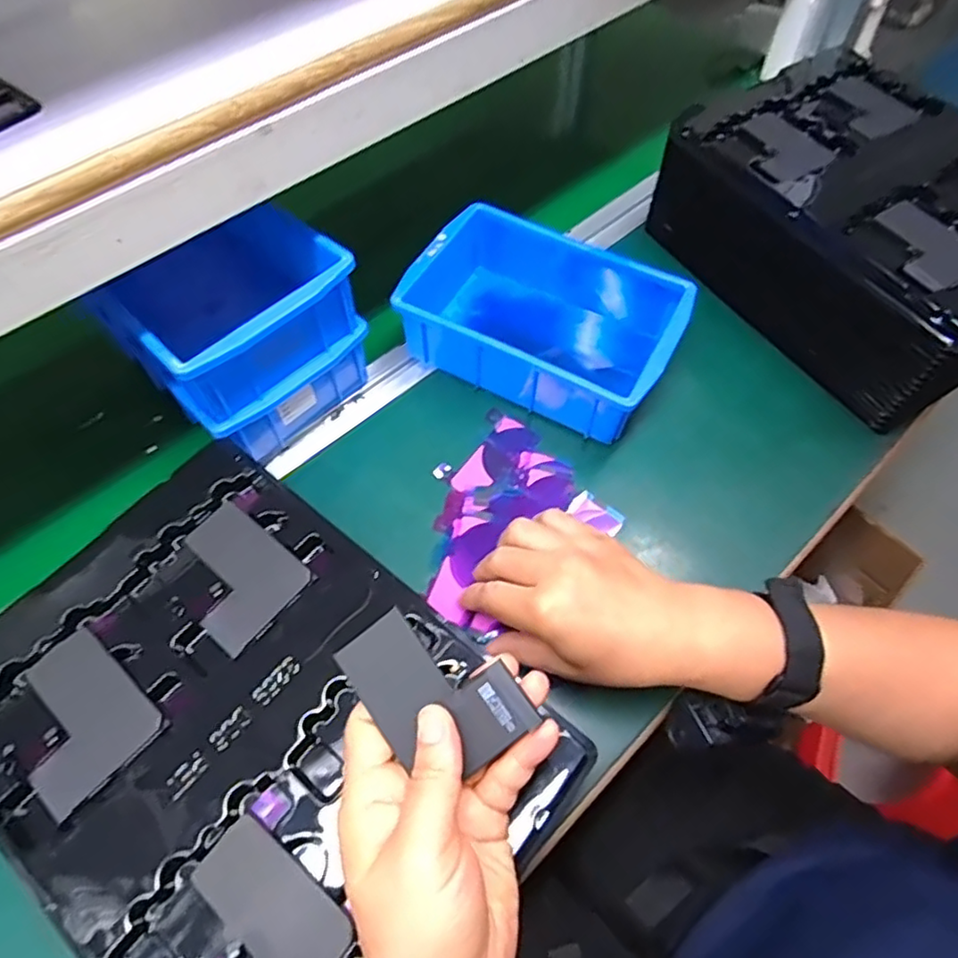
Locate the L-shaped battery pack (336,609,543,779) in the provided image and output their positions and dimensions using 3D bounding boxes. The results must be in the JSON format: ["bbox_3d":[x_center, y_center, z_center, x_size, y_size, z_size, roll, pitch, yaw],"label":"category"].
[{"bbox_3d":[-0.020,0.091,0.273,0.057,0.004,0.075,-38,75,-3],"label":"L-shaped battery pack"}]

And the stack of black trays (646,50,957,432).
[{"bbox_3d":[0.323,-0.213,0.527,0.205,0.104,0.282,-28,63,-15],"label":"stack of black trays"}]

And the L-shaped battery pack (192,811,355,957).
[{"bbox_3d":[-0.099,0.200,0.278,0.075,0.005,0.058,37,66,20],"label":"L-shaped battery pack"}]

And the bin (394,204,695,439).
[{"bbox_3d":[0.048,-0.122,0.496,0.203,0.075,0.131,25,63,14],"label":"bin"}]

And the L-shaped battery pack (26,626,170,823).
[{"bbox_3d":[-0.206,0.121,0.320,0.076,0.004,0.059,37,66,20],"label":"L-shaped battery pack"}]

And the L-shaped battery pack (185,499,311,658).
[{"bbox_3d":[-0.141,0.053,0.358,0.077,0.004,0.058,37,66,20],"label":"L-shaped battery pack"}]

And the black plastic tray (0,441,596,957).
[{"bbox_3d":[-0.116,0.126,0.315,0.280,0.017,0.210,36,66,18],"label":"black plastic tray"}]

